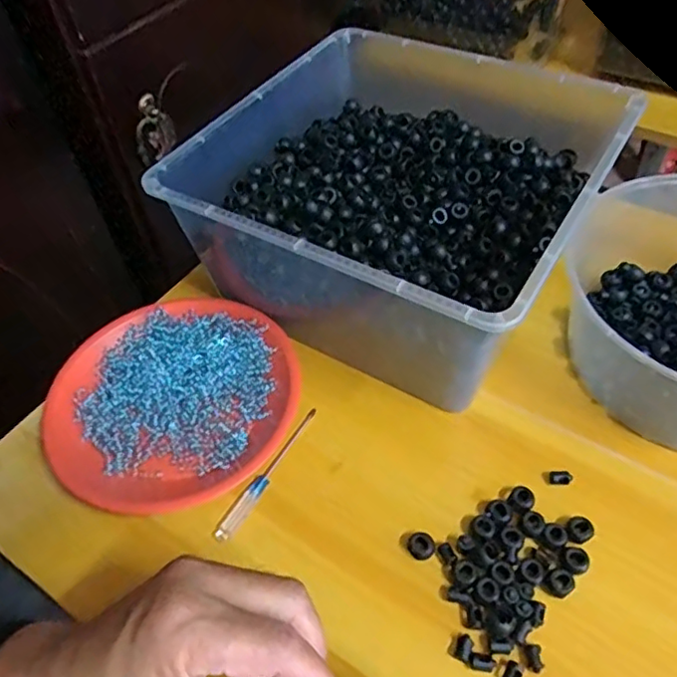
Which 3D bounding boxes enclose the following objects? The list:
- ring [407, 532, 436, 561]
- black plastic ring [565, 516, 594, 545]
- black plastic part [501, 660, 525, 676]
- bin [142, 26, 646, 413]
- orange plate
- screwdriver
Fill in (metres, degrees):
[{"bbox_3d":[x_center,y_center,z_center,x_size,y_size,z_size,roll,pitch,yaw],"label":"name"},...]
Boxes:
[{"bbox_3d":[0.056,0.140,0.398,0.018,0.008,0.016,16,54,15],"label":"ring"},{"bbox_3d":[0.162,0.129,0.397,0.018,0.009,0.016,-33,56,-21],"label":"black plastic ring"},{"bbox_3d":[0.103,0.199,0.349,0.010,0.004,0.014,25,57,21],"label":"black plastic part"},{"bbox_3d":[0.053,-0.120,0.518,0.302,0.133,0.296,25,57,21],"label":"bin"},{"bbox_3d":[-0.134,0.048,0.479,0.196,0.029,0.181,-2,51,2],"label":"orange plate"},{"bbox_3d":[-0.050,0.099,0.441,0.011,0.007,0.122,26,57,22],"label":"screwdriver"}]

